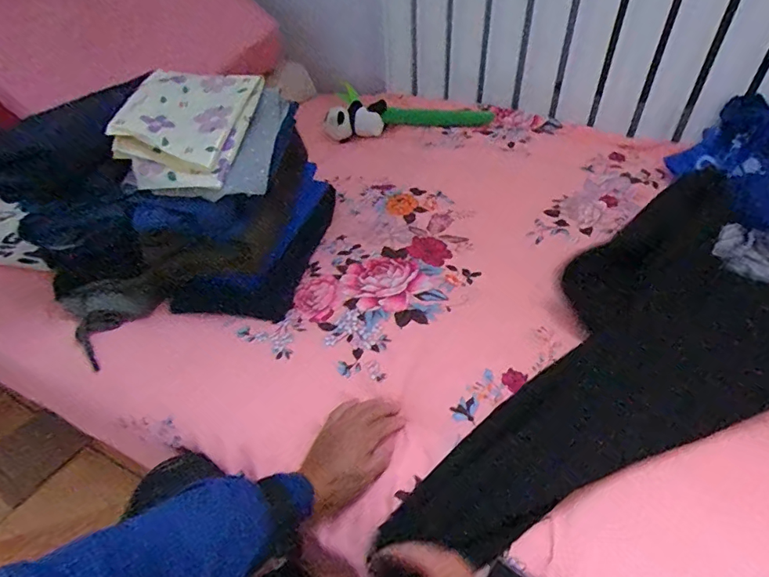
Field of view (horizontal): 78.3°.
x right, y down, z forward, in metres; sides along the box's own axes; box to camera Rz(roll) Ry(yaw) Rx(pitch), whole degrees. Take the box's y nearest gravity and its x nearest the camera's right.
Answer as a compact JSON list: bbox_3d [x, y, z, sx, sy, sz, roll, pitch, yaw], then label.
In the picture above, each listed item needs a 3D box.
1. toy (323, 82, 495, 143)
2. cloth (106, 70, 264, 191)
[{"bbox_3d":[0.056,-0.389,1.053,0.365,0.063,0.122,1,45,7],"label":"toy"},{"bbox_3d":[-0.270,-0.226,0.650,0.157,0.047,0.191,12,64,4],"label":"cloth"}]

